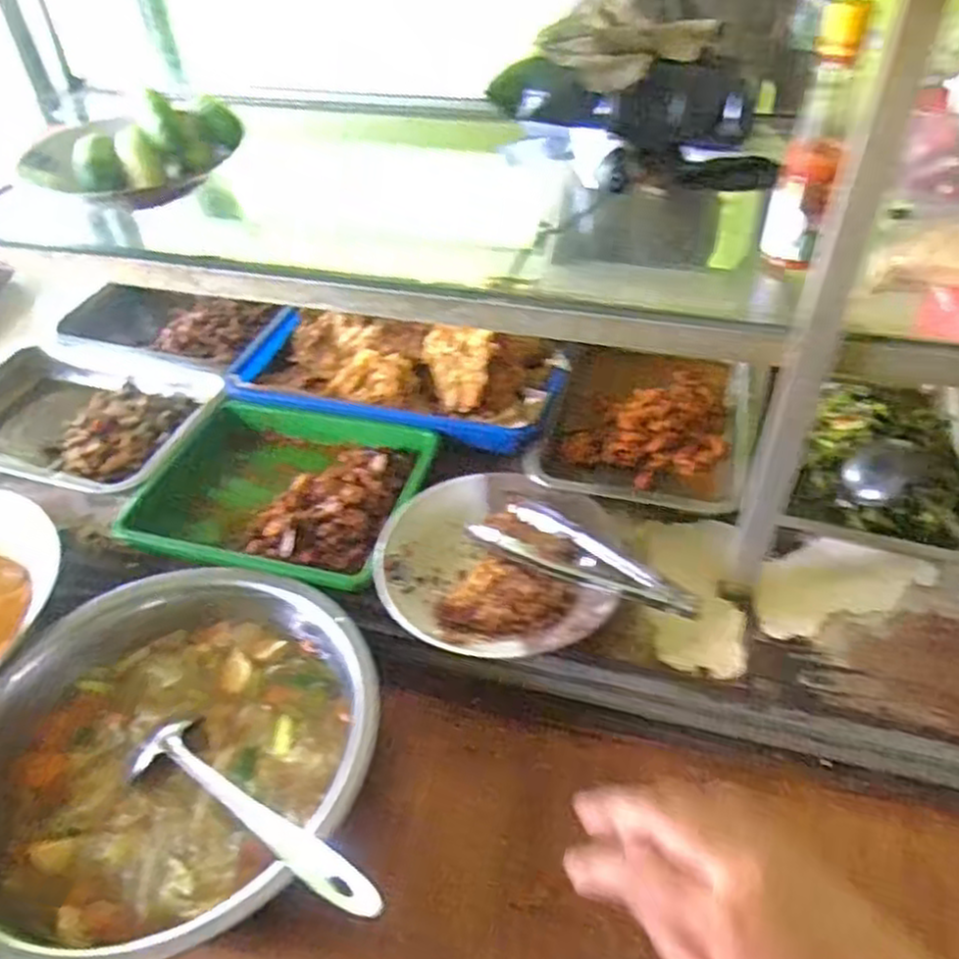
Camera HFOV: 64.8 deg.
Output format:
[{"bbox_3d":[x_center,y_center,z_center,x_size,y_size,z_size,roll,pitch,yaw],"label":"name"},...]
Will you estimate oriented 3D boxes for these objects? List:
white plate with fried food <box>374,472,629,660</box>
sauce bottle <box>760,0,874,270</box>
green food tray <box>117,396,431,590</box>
[{"bbox_3d":[0.018,0.071,0.652,0.204,0.039,0.194,-2,47,3],"label":"white plate with fried food"},{"bbox_3d":[0.219,-0.218,0.493,0.037,0.151,0.043,15,43,14],"label":"sauce bottle"},{"bbox_3d":[-0.189,0.023,0.751,0.259,0.081,0.218,14,42,13],"label":"green food tray"}]

